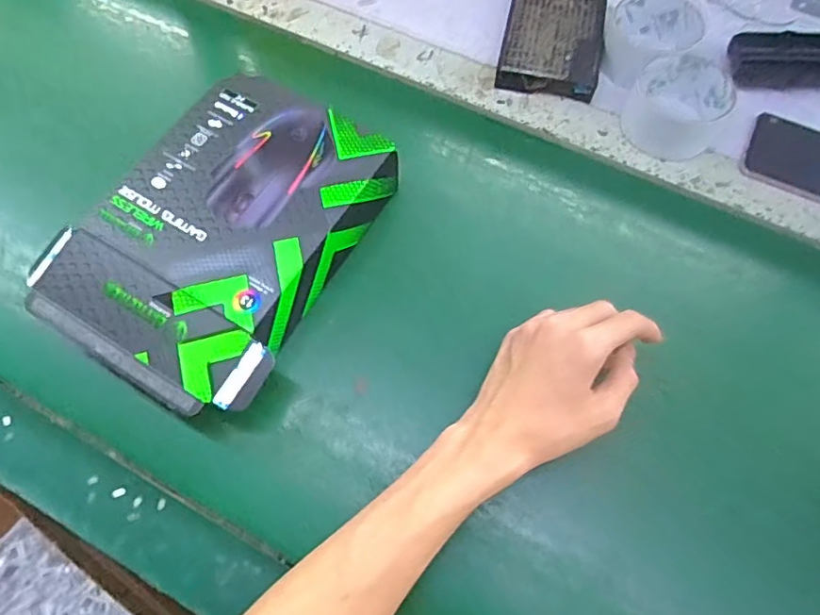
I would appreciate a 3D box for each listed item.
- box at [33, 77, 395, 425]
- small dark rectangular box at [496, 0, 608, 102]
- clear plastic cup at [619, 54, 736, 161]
[{"bbox_3d":[-0.139,-0.053,0.434,0.173,0.062,0.242,26,68,12],"label":"box"},{"bbox_3d":[0.137,-0.259,0.541,0.090,0.021,0.140,11,66,6],"label":"small dark rectangular box"},{"bbox_3d":[0.232,-0.175,0.497,0.077,0.043,0.075,0,65,1],"label":"clear plastic cup"}]

